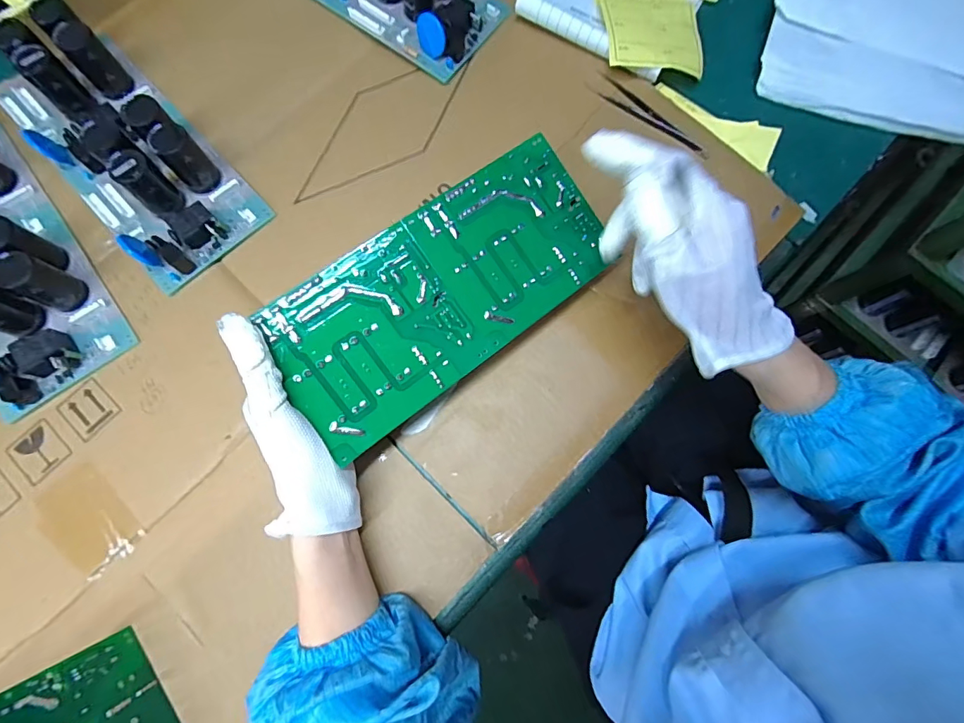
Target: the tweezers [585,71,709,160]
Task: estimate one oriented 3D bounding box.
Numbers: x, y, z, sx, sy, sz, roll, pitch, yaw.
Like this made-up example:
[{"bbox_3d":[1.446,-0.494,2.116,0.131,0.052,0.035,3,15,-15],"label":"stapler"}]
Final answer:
[{"bbox_3d":[0.155,-0.226,0.417,0.125,0.008,0.022,39,80,6],"label":"tweezers"}]

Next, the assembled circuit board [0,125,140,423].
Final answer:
[{"bbox_3d":[-0.395,-0.086,0.355,0.110,0.056,0.248,-37,81,-9],"label":"assembled circuit board"}]

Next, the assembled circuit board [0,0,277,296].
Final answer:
[{"bbox_3d":[-0.305,-0.185,0.379,0.110,0.056,0.248,-43,82,-9],"label":"assembled circuit board"}]

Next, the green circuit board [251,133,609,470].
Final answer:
[{"bbox_3d":[-0.023,-0.052,0.318,0.247,0.004,0.110,-38,98,-13],"label":"green circuit board"}]

